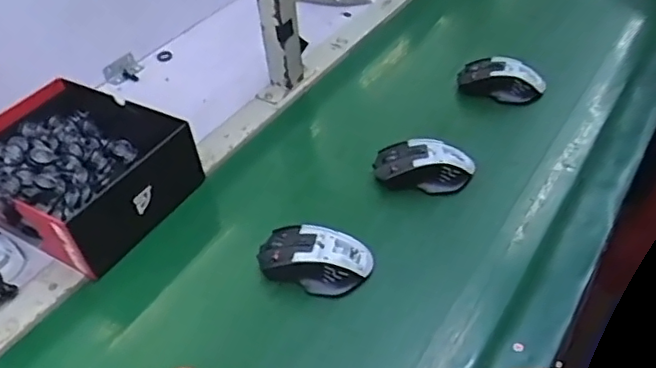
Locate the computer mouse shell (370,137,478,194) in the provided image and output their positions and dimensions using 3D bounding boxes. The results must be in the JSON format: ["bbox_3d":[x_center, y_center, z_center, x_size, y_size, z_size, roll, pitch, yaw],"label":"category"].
[{"bbox_3d":[0.115,-0.024,0.692,0.116,0.033,0.060,1,44,10],"label":"computer mouse shell"}]

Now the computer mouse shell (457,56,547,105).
[{"bbox_3d":[0.241,-0.148,0.811,0.116,0.045,0.057,10,45,15],"label":"computer mouse shell"}]

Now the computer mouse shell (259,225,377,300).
[{"bbox_3d":[-0.014,0.075,0.603,0.115,0.034,0.066,2,44,11],"label":"computer mouse shell"}]

